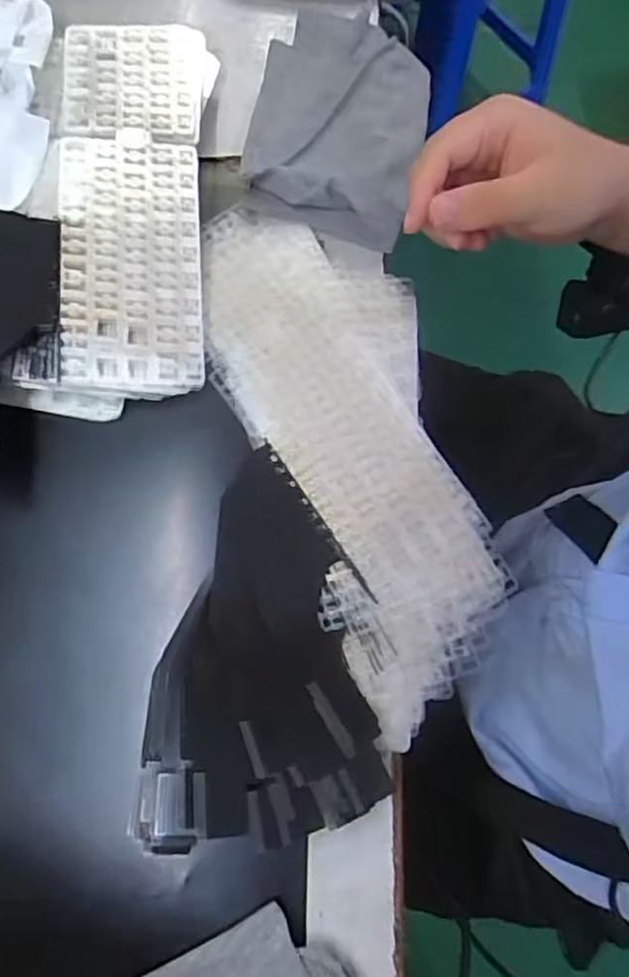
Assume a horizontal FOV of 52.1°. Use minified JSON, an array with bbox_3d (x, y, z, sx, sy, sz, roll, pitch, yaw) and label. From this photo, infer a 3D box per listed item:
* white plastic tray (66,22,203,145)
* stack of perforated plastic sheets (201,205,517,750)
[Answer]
[{"bbox_3d":[-0.111,-0.251,0.399,0.084,0.008,0.087,-1,73,-9],"label":"white plastic tray"},{"bbox_3d":[0.022,-0.033,0.366,0.116,0.022,0.304,-21,76,-5],"label":"stack of perforated plastic sheets"}]

